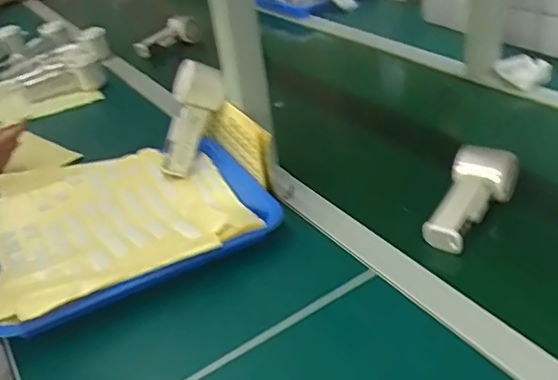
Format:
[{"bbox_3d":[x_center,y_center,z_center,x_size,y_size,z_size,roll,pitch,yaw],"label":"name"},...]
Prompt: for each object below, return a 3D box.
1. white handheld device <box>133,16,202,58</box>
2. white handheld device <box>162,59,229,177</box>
[{"bbox_3d":[-0.250,-0.351,1.311,0.081,0.049,0.166,17,41,31],"label":"white handheld device"},{"bbox_3d":[-0.120,-0.093,0.782,0.049,0.158,0.063,29,14,38],"label":"white handheld device"}]

